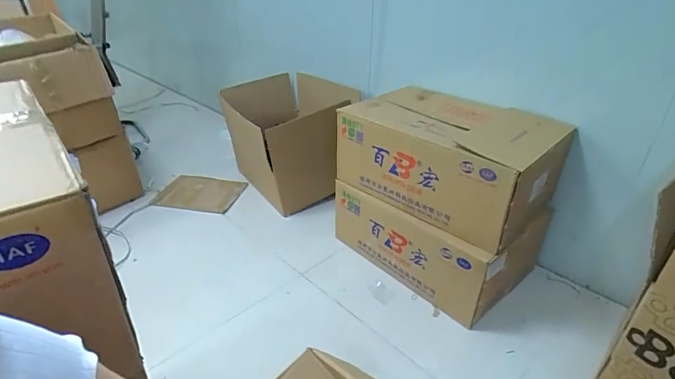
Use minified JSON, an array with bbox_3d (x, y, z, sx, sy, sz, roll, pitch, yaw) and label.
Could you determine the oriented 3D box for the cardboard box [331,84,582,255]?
[{"bbox_3d":[0.367,-0.131,1.408,0.707,0.303,0.412,26,39,37],"label":"cardboard box"}]

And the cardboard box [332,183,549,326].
[{"bbox_3d":[0.353,0.158,1.522,0.389,0.292,0.714,-26,39,-37],"label":"cardboard box"}]

